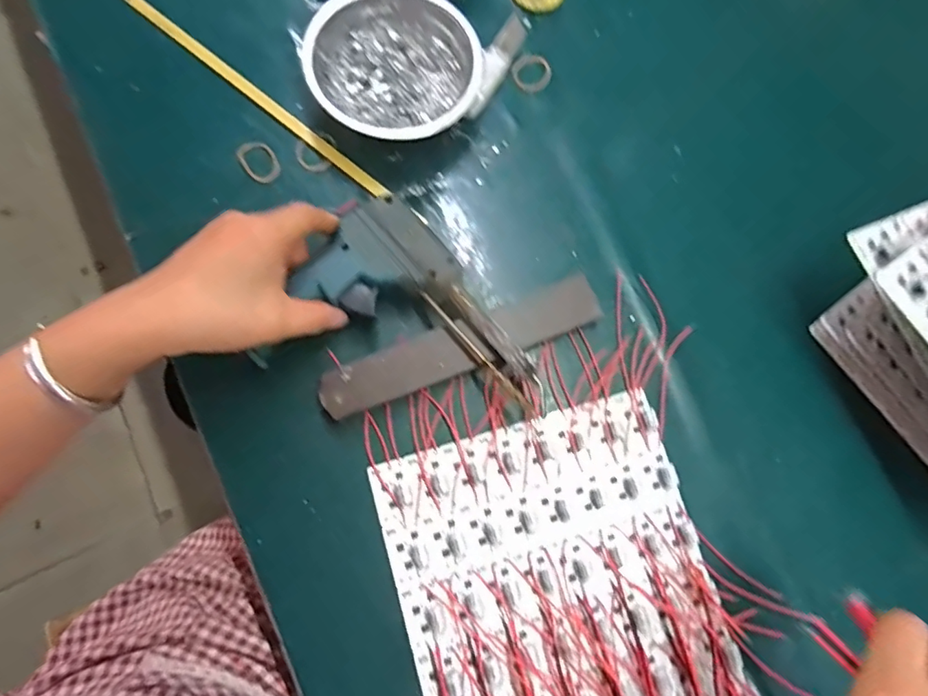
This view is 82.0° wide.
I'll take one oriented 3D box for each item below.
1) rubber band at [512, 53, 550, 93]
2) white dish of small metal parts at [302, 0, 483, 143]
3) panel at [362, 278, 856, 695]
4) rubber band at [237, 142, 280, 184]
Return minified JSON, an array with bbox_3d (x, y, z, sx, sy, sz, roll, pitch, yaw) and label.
[{"bbox_3d":[0.055,-0.223,0.433,0.031,0.004,0.036,37,78,3],"label":"rubber band"},{"bbox_3d":[-0.052,-0.206,0.403,0.123,0.043,0.125,1,78,-5],"label":"white dish of small metal parts"},{"bbox_3d":[0.104,0.251,0.331,0.227,0.019,0.506,-14,80,-8],"label":"panel"},{"bbox_3d":[-0.155,-0.141,0.402,0.026,0.005,0.035,-35,85,-18],"label":"rubber band"}]

